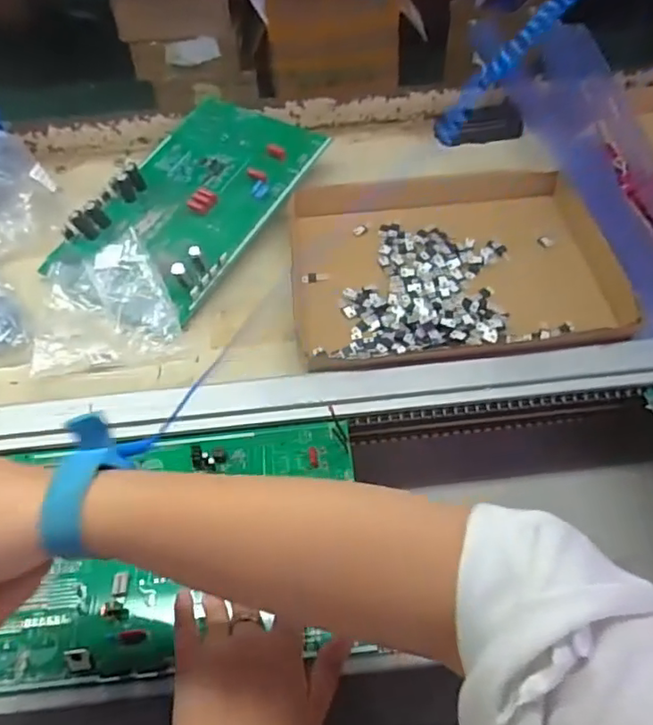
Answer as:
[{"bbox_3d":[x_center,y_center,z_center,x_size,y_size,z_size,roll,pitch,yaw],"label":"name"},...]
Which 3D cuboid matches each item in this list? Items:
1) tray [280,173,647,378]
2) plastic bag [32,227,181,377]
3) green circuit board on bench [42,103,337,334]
[{"bbox_3d":[0.118,-0.118,0.620,0.321,0.050,0.297,-4,49,-2],"label":"tray"},{"bbox_3d":[-0.219,-0.069,0.589,0.137,0.043,0.155,-7,49,-5],"label":"plastic bag"},{"bbox_3d":[-0.147,-0.185,0.660,0.194,0.041,0.295,27,60,20],"label":"green circuit board on bench"}]

